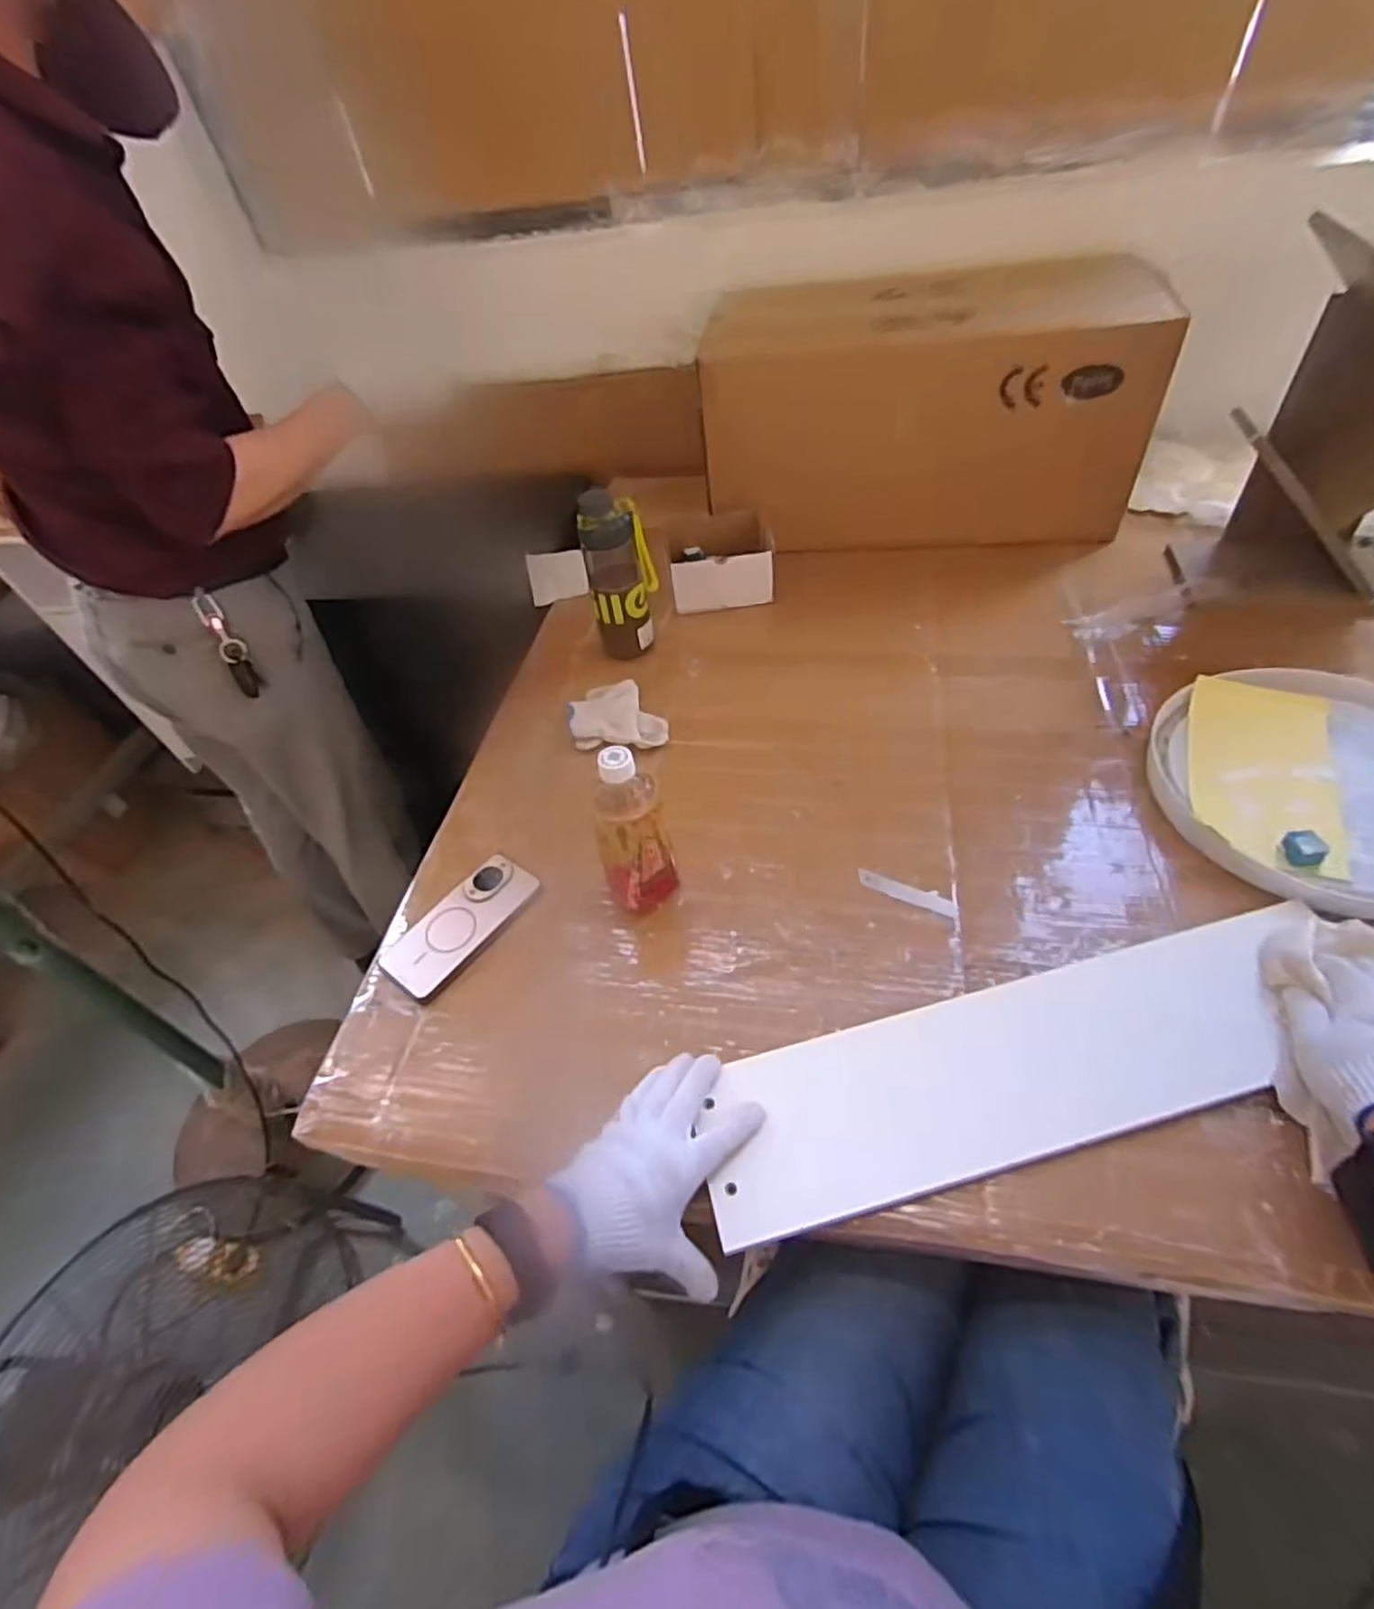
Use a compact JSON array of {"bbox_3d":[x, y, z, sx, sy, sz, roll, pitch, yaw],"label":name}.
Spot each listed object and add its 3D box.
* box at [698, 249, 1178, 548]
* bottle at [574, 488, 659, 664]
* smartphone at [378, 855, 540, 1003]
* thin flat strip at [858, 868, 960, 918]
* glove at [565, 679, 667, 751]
[{"bbox_3d":[0.344,-0.600,1.085,0.602,0.276,0.294,1,49,11],"label":"box"},{"bbox_3d":[-0.087,-0.306,0.938,0.088,0.205,0.076,-9,47,0],"label":"bottle"},{"bbox_3d":[-0.225,0.120,0.718,0.072,0.015,0.161,25,56,28],"label":"smartphone"},{"bbox_3d":[0.214,0.085,0.694,0.098,0.004,0.020,20,62,27],"label":"thin flat strip"},{"bbox_3d":[-0.087,-0.112,0.894,0.114,0.025,0.119,-4,47,5],"label":"glove"}]

